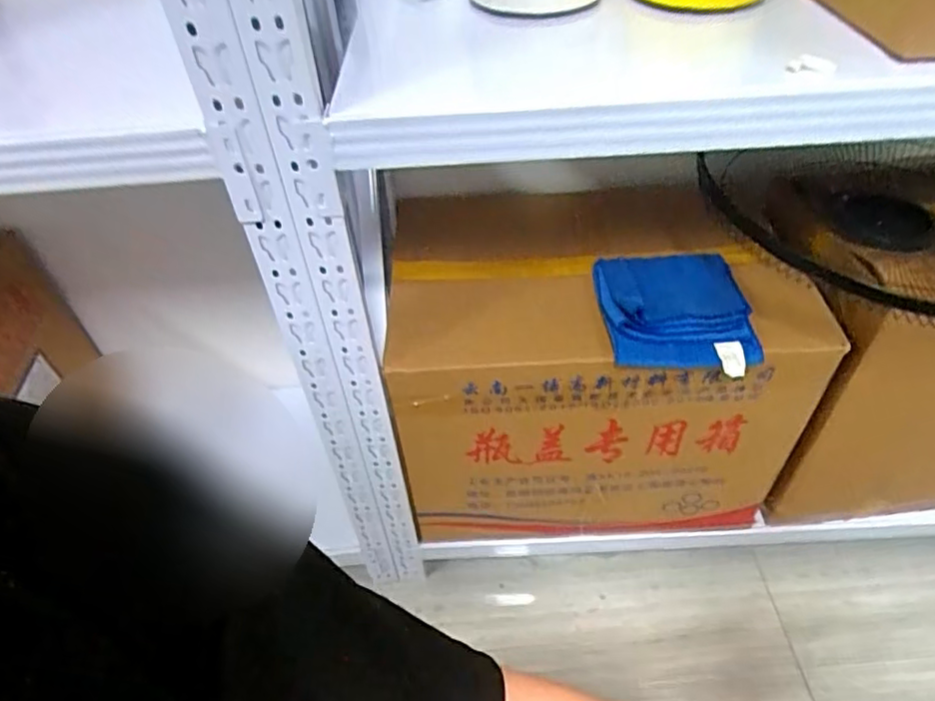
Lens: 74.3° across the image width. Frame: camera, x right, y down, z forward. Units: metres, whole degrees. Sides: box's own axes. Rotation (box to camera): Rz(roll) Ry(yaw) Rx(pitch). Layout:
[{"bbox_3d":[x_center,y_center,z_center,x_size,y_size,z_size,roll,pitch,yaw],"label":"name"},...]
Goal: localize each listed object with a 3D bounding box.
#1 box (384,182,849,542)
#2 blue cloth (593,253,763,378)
[{"bbox_3d":[0.187,0.029,1.036,0.574,0.479,0.399,-4,44,0],"label":"box"},{"bbox_3d":[0.263,-0.056,0.801,0.187,0.043,0.211,-3,44,1],"label":"blue cloth"}]

